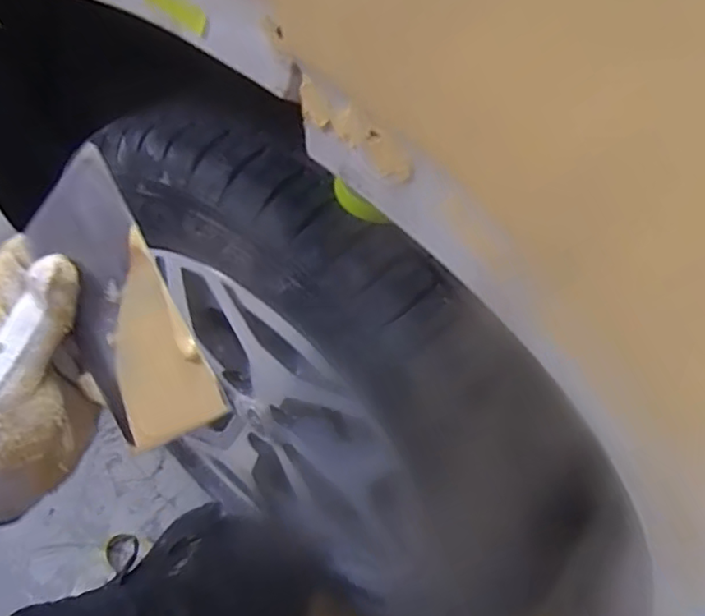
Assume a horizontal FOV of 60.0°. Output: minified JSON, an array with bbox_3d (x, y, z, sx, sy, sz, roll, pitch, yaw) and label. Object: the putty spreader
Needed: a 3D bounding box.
[{"bbox_3d":[-0.122,0.003,0.308,0.007,0.088,0.138,-25,90,-59],"label":"putty spreader"}]

